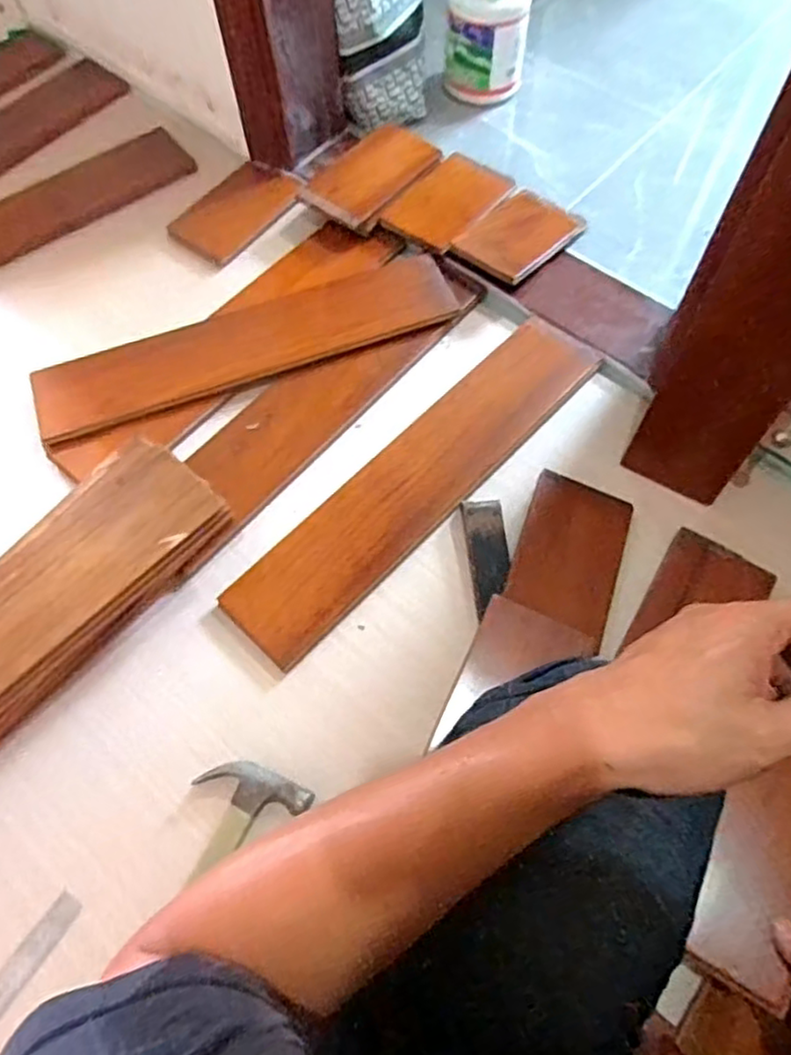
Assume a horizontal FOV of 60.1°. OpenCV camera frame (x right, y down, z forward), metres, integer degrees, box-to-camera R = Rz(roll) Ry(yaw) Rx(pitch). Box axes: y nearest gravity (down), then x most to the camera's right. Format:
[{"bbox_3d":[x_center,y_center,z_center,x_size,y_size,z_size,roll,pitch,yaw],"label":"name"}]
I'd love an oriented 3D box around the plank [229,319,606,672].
[{"bbox_3d":[0.034,-0.074,0.925,0.133,0.017,0.611,40,71,19],"label":"plank"}]

